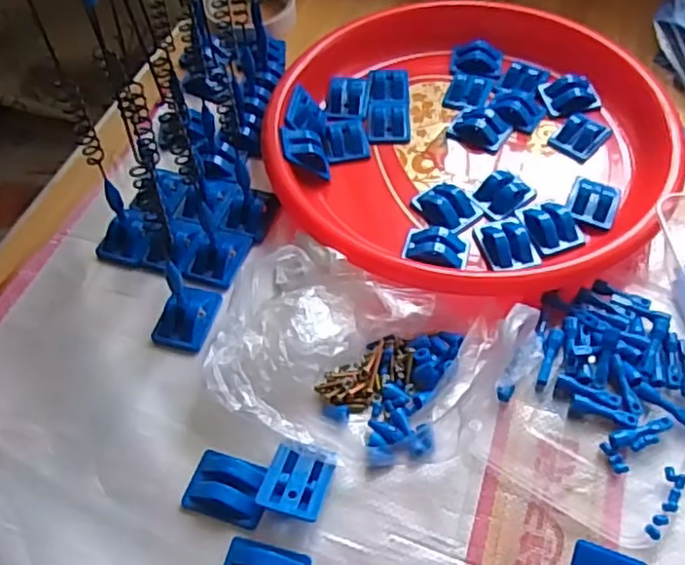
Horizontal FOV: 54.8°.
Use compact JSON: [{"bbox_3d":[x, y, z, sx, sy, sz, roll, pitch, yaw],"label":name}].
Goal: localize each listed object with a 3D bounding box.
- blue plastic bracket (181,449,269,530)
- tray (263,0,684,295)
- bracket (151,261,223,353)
[{"bbox_3d":[-0.063,0.113,0.365,0.043,0.008,0.033,13,55,12],"label":"blue plastic bracket"},{"bbox_3d":[0.093,-0.110,0.497,0.281,0.042,0.270,-1,53,1],"label":"tray"},{"bbox_3d":[-0.102,0.012,0.415,0.031,0.040,0.043,11,55,10],"label":"bracket"}]

